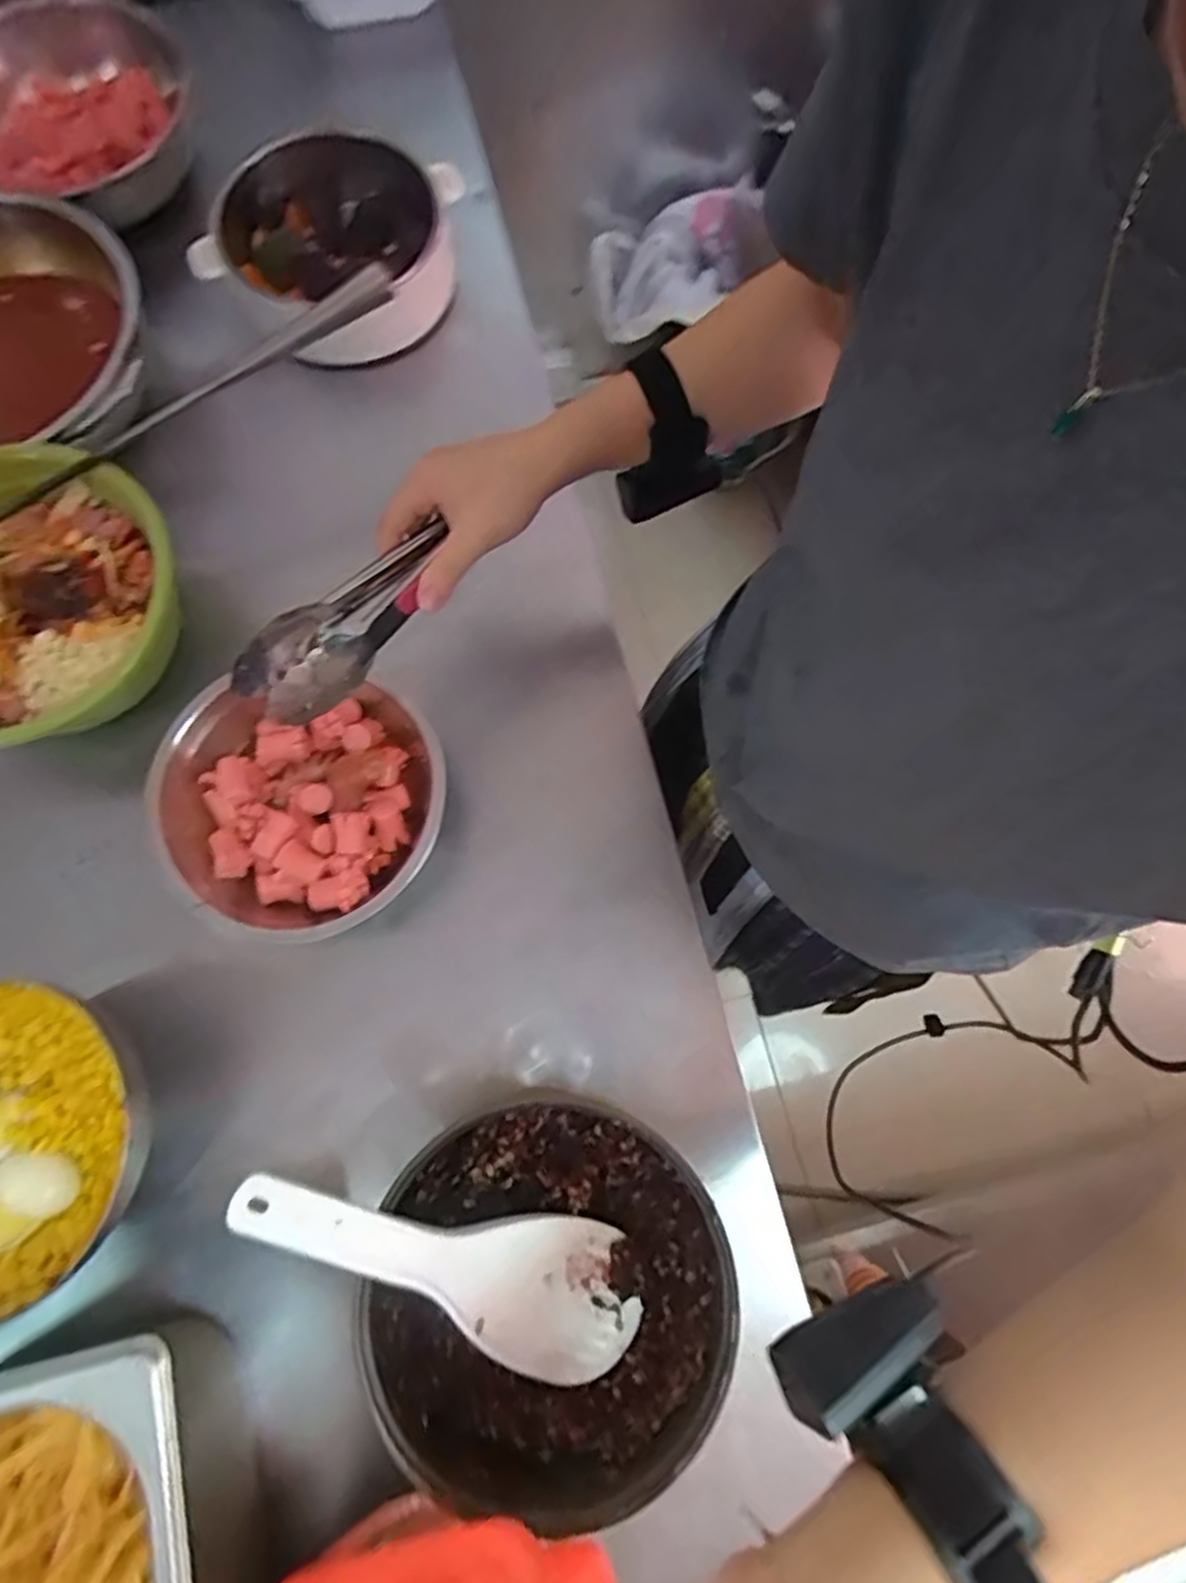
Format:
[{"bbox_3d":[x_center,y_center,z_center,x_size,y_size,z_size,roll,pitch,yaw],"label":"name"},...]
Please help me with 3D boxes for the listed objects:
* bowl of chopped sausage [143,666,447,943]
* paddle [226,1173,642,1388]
[{"bbox_3d":[-0.213,0.012,0.546,0.190,0.062,0.189,0,76,-1],"label":"bowl of chopped sausage"},{"bbox_3d":[-0.079,0.266,0.415,0.245,0.013,0.085,32,76,-19],"label":"paddle"}]

